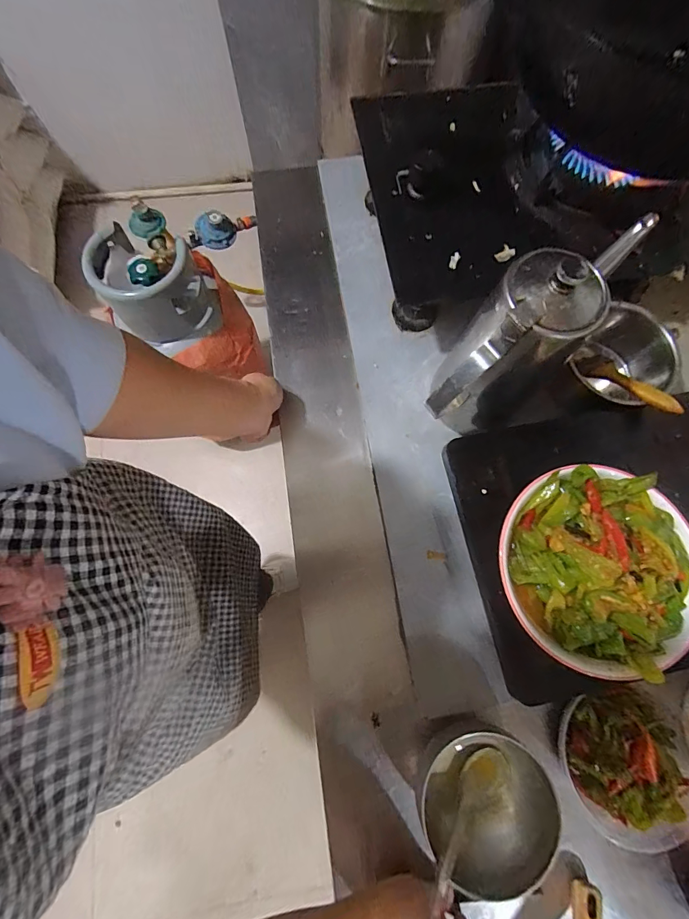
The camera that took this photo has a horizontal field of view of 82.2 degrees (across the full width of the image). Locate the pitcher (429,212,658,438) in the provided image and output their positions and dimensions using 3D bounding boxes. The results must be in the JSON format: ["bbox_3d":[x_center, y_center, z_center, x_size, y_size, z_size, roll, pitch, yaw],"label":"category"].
[{"bbox_3d":[0.155,-0.090,0.411,0.092,0.230,0.155,34,77,8],"label":"pitcher"}]

